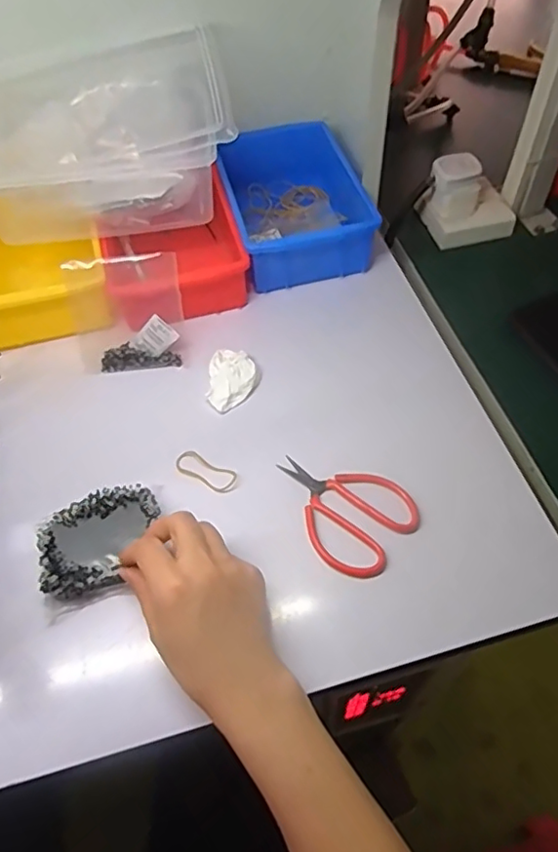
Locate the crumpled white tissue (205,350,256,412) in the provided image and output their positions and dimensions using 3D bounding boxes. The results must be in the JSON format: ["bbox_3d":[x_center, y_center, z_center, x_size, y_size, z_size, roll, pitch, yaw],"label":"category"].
[{"bbox_3d":[-0.043,-0.040,0.531,0.042,0.018,0.059,2,56,5],"label":"crumpled white tissue"}]

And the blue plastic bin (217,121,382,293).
[{"bbox_3d":[0.018,-0.236,0.626,0.137,0.058,0.196,-10,56,-3],"label":"blue plastic bin"}]

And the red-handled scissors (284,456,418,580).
[{"bbox_3d":[0.047,0.061,0.457,0.109,0.019,0.077,36,65,24],"label":"red-handled scissors"}]

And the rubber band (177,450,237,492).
[{"bbox_3d":[-0.060,0.037,0.487,0.054,0.004,0.022,28,62,20],"label":"rubber band"}]

